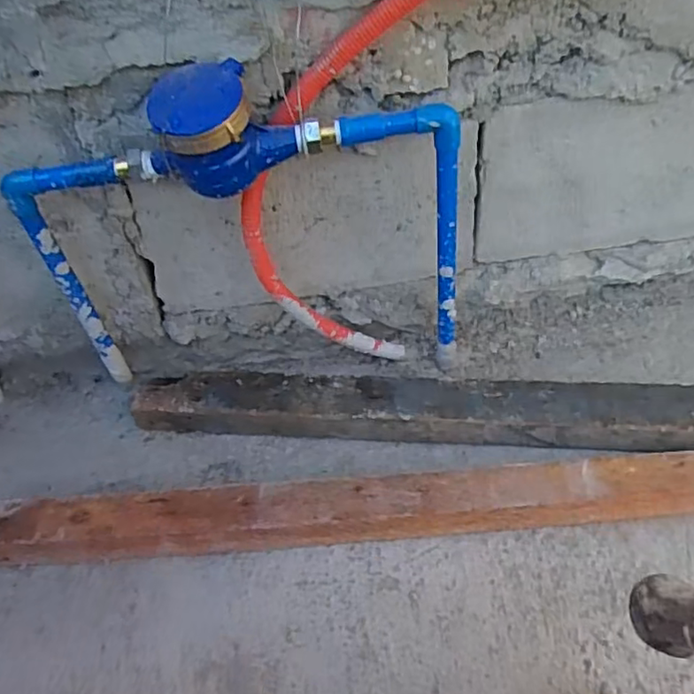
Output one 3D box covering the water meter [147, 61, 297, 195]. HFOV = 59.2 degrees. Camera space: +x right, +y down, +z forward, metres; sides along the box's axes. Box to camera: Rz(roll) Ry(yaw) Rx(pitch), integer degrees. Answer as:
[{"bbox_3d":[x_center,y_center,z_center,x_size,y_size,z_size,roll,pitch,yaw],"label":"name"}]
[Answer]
[{"bbox_3d":[-0.111,-0.188,0.536,0.133,0.093,0.072,-16,46,-8],"label":"water meter"}]

